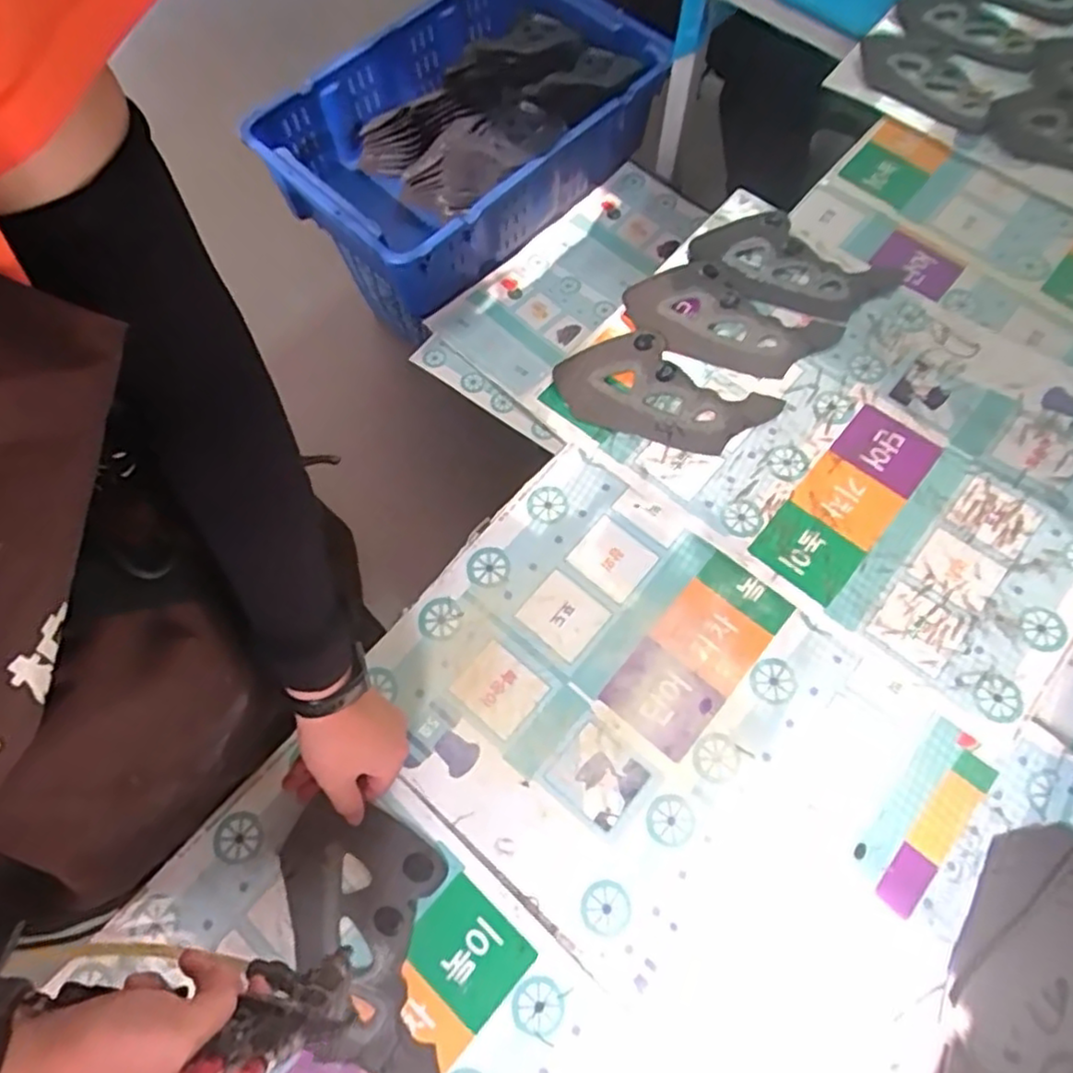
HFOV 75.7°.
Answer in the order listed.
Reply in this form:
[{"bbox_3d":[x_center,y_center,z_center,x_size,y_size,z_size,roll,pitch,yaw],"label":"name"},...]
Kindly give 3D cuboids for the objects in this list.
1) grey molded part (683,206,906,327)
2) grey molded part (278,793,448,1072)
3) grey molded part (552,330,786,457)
[{"bbox_3d":[0.286,-0.304,0.782,0.201,0.018,0.132,37,73,13],"label":"grey molded part"},{"bbox_3d":[-0.127,0.315,0.534,0.121,0.015,0.214,-15,70,-6],"label":"grey molded part"},{"bbox_3d":[0.129,-0.142,0.704,0.203,0.017,0.122,31,72,11],"label":"grey molded part"}]

